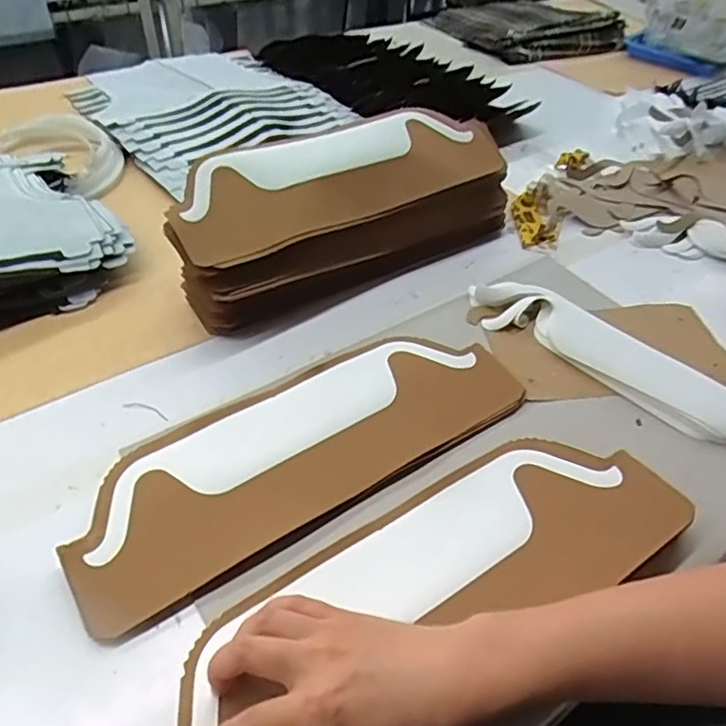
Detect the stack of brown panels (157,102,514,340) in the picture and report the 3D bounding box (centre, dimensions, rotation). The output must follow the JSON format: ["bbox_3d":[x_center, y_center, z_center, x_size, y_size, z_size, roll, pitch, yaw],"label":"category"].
[{"bbox_3d":[-0.014,-0.179,0.692,0.421,0.132,0.146,-24,51,-25],"label":"stack of brown panels"}]

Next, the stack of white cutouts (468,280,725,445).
[{"bbox_3d":[0.285,0.008,0.591,0.383,0.018,0.086,32,51,25],"label":"stack of white cutouts"}]

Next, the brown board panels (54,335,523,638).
[{"bbox_3d":[-0.048,0.068,0.511,0.401,0.020,0.142,-25,59,-24],"label":"brown board panels"}]

